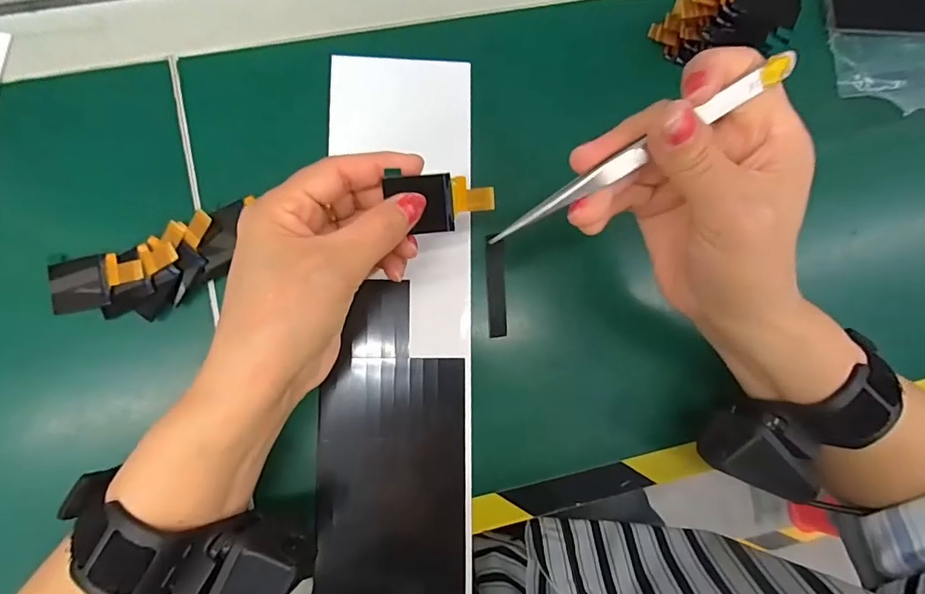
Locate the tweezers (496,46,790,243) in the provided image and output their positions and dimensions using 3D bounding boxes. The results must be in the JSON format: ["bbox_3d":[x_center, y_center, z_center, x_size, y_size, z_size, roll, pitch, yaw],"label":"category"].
[{"bbox_3d":[0.068,-0.055,0.188,0.128,0.006,0.009,-31,89,4],"label":"tweezers"}]

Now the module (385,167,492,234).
[{"bbox_3d":[-0.009,-0.045,0.233,0.049,0.004,0.027,-4,104,-8],"label":"module"}]

